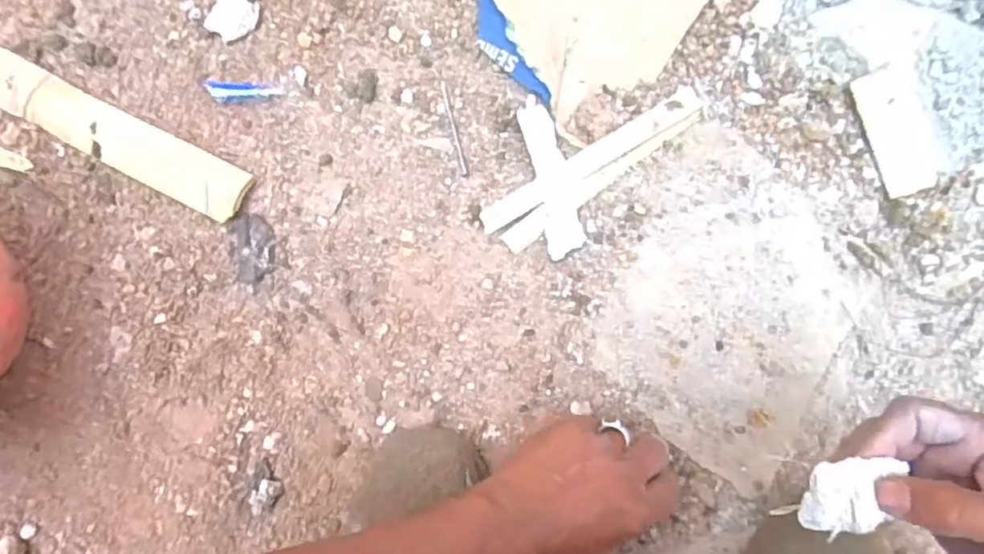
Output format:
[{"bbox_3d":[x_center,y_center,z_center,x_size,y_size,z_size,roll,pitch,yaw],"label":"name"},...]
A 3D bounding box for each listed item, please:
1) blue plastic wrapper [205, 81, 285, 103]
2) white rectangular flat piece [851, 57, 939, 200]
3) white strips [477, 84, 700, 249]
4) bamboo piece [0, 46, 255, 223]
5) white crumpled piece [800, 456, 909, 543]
[{"bbox_3d":[-0.189,-0.140,0.486,0.057,0.007,0.015,3,93,4],"label":"blue plastic wrapper"},{"bbox_3d":[0.296,-0.106,0.460,0.044,0.009,0.093,-24,104,5],"label":"white rectangular flat piece"},{"bbox_3d":[0.074,-0.081,0.465,0.176,0.010,0.037,-36,89,5],"label":"white strips"},{"bbox_3d":[-0.309,-0.117,0.495,0.261,0.014,0.043,27,94,3],"label":"bamboo piece"},{"bbox_3d":[0.183,0.112,0.323,0.045,0.012,0.034,-3,92,5],"label":"white crumpled piece"}]

